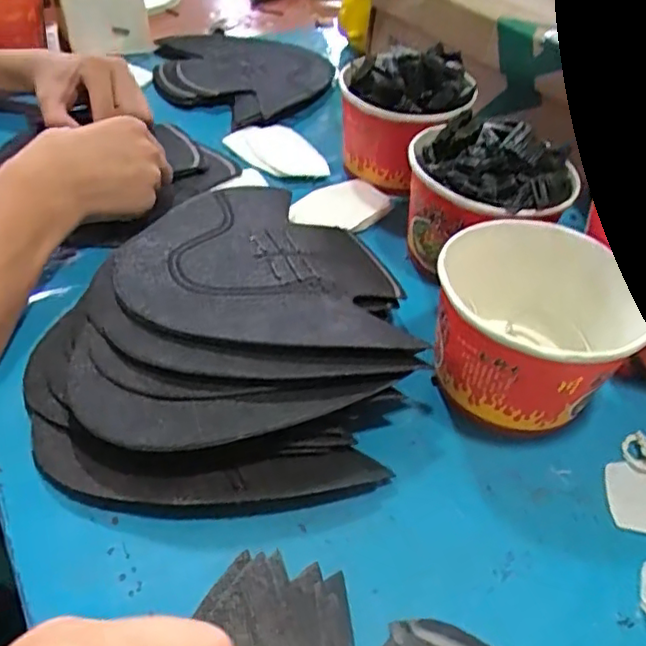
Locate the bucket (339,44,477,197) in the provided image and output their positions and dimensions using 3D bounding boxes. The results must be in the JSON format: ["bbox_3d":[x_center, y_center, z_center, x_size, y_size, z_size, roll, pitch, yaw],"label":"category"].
[{"bbox_3d":[0.069,-0.181,0.568,0.109,0.104,0.089,10,45,4],"label":"bucket"}]

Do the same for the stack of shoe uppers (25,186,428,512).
[{"bbox_3d":[-0.064,-0.005,0.398,0.223,0.058,0.246,-5,46,-10],"label":"stack of shoe uppers"}]

